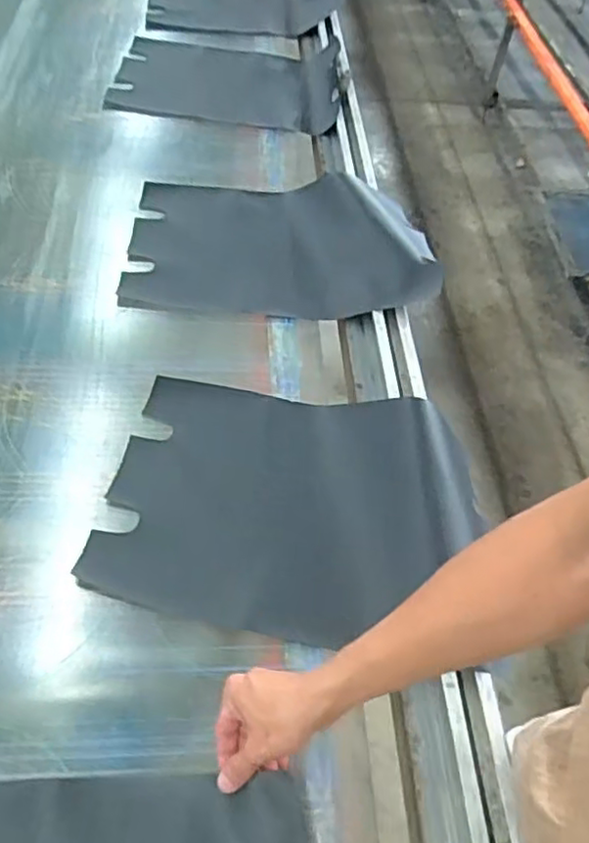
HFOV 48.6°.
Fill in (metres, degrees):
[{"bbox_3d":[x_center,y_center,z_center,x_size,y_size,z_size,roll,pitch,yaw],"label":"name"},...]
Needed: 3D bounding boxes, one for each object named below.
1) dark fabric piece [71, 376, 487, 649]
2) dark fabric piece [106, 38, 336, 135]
[{"bbox_3d":[-0.005,0.085,0.751,0.406,0.053,0.303,12,52,4],"label":"dark fabric piece"},{"bbox_3d":[-0.144,-0.743,1.410,0.499,0.059,0.379,9,50,5],"label":"dark fabric piece"}]

